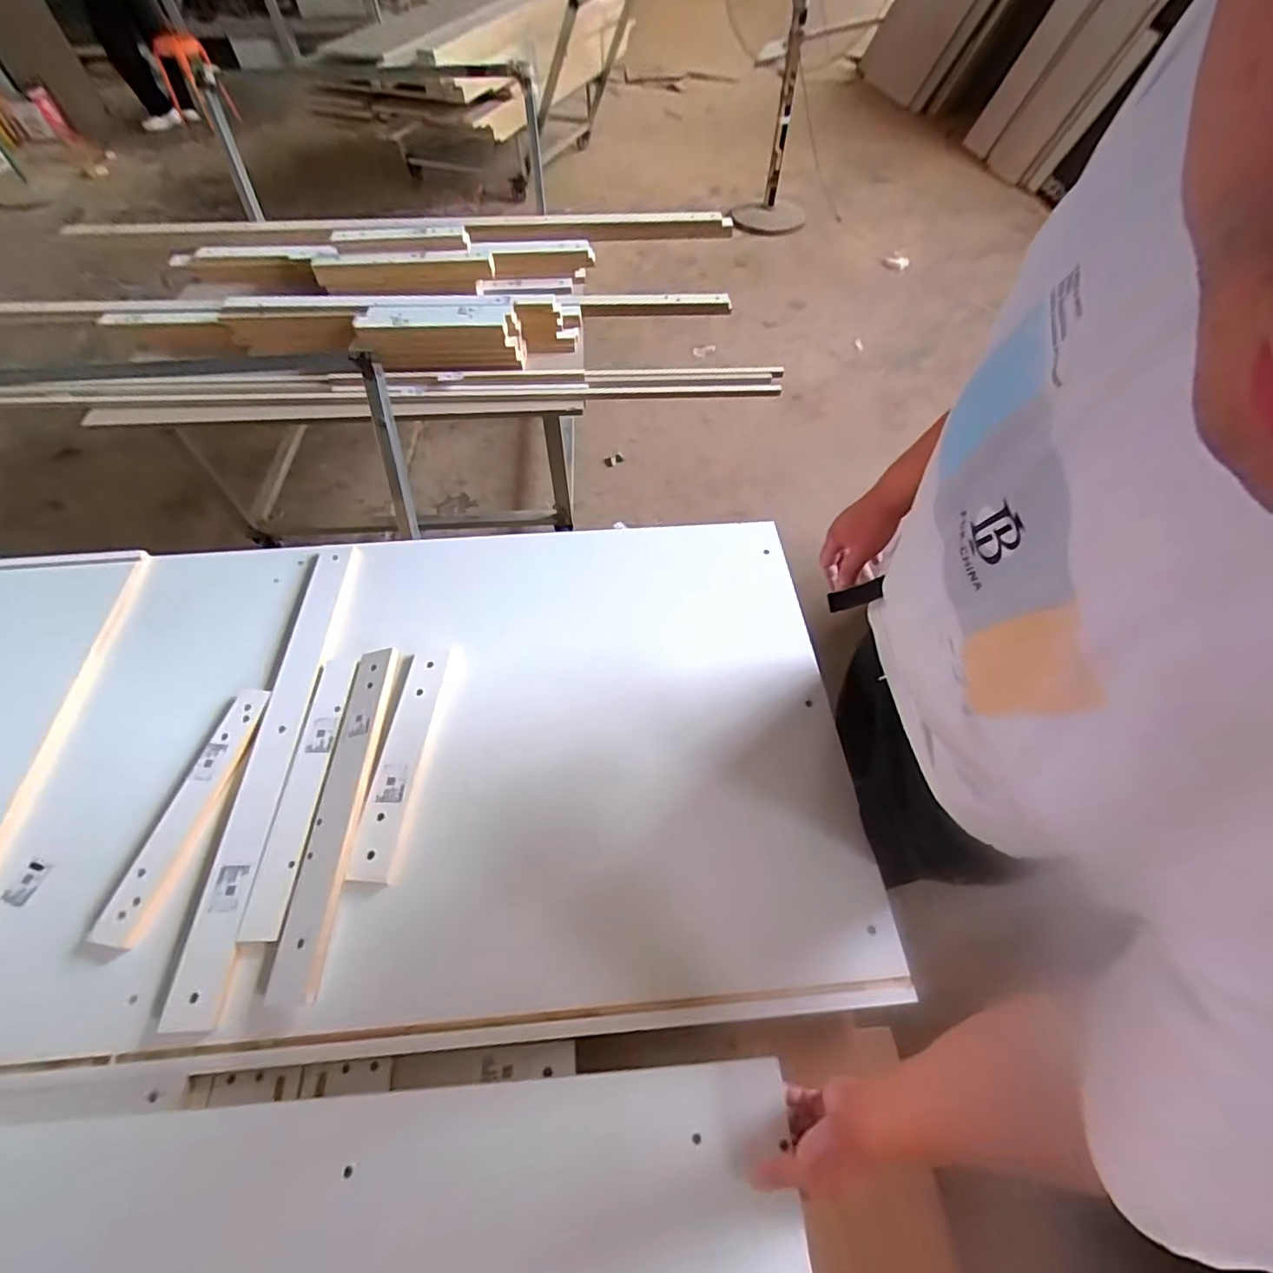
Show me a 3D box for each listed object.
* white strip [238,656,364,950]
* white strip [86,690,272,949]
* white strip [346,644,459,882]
[{"bbox_3d":[-0.473,0.204,0.800,0.063,0.017,0.400,-1,57,0],"label":"white strip"},{"bbox_3d":[-0.619,0.231,0.782,0.059,0.018,0.344,7,57,5],"label":"white strip"},{"bbox_3d":[-0.339,0.163,0.836,0.063,0.023,0.373,3,57,2],"label":"white strip"}]

